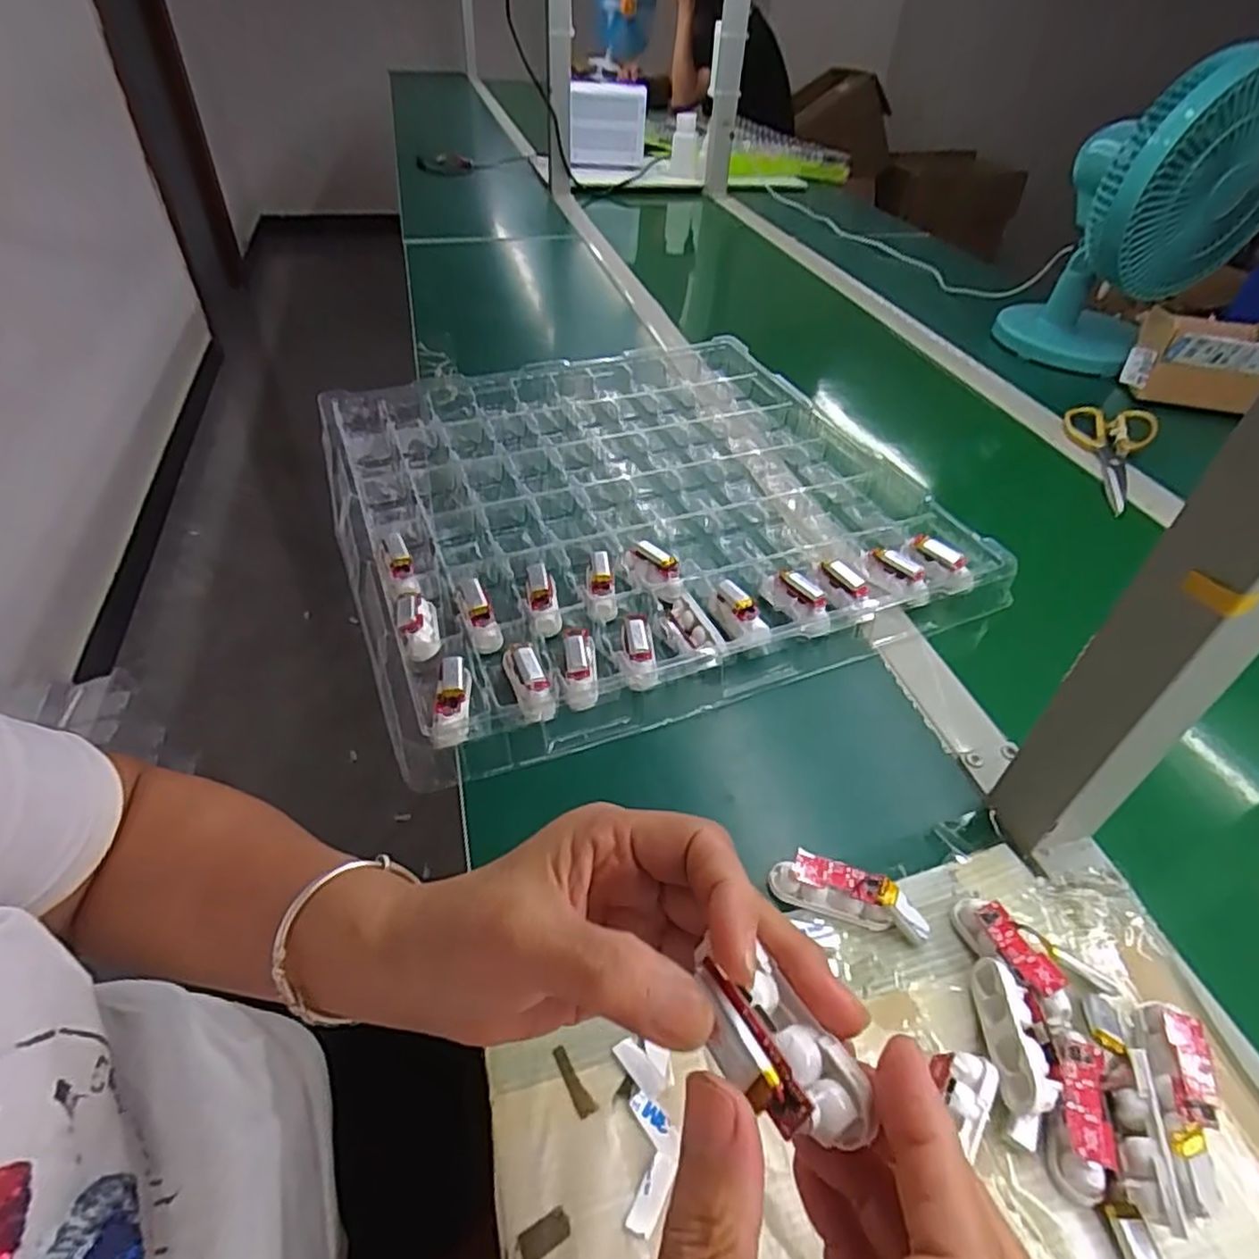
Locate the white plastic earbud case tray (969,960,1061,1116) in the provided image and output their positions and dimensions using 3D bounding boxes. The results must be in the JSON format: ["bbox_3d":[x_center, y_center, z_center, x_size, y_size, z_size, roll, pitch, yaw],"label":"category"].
[{"bbox_3d":[0.170,0.180,0.310,0.020,0.026,0.062,7,44,4],"label":"white plastic earbud case tray"}]

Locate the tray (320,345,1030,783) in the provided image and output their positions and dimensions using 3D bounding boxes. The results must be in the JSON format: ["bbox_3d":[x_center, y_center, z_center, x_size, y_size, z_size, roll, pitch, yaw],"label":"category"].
[{"bbox_3d":[-0.001,-0.125,0.613,0.475,0.031,0.485,-14,46,-17],"label":"tray"}]

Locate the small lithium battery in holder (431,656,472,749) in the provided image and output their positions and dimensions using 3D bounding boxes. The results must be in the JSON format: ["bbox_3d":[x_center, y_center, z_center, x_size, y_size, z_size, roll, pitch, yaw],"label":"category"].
[{"bbox_3d":[-0.109,0.045,0.433,0.021,0.022,0.058,-1,44,-4],"label":"small lithium battery in holder"}]

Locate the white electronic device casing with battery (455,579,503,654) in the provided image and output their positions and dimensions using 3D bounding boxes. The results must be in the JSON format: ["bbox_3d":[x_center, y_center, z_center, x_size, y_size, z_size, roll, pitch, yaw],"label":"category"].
[{"bbox_3d":[-0.107,-0.012,0.487,0.020,0.017,0.060,-17,61,-20],"label":"white electronic device casing with battery"}]

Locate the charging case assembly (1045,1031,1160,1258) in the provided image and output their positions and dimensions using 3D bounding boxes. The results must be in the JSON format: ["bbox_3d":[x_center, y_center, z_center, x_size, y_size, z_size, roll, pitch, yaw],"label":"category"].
[{"bbox_3d":[0.188,0.214,0.278,0.030,0.016,0.089,-1,58,-4],"label":"charging case assembly"}]

